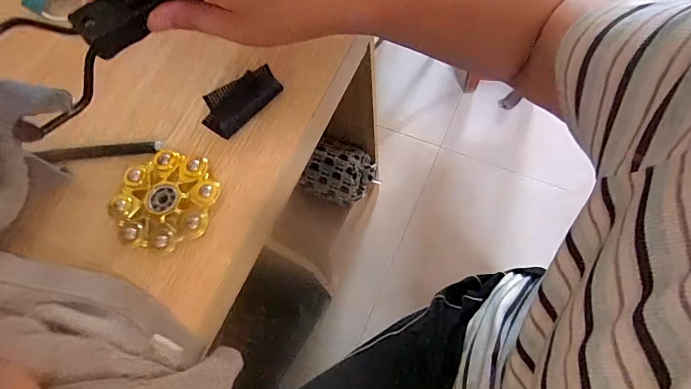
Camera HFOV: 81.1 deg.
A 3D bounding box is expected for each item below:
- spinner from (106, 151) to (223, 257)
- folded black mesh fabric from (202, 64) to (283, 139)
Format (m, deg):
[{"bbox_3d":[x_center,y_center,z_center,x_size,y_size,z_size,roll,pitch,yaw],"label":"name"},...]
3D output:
[{"bbox_3d":[-0.133,0.004,0.299,0.073,0.011,0.074,-2,67,4],"label":"spinner"},{"bbox_3d":[-0.085,-0.077,0.327,0.065,0.015,0.035,-40,70,-11],"label":"folded black mesh fabric"}]

